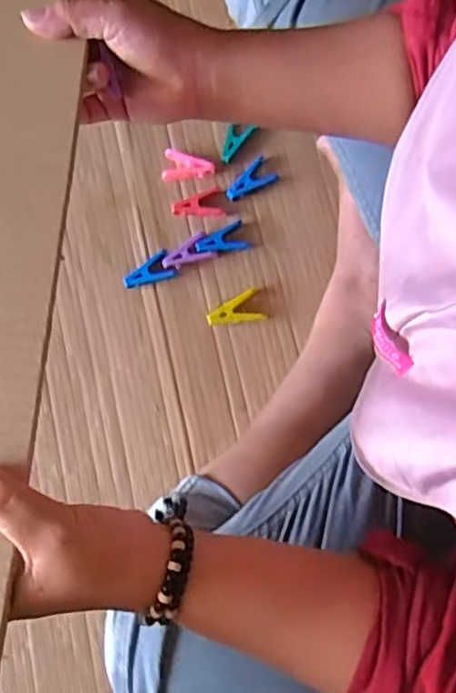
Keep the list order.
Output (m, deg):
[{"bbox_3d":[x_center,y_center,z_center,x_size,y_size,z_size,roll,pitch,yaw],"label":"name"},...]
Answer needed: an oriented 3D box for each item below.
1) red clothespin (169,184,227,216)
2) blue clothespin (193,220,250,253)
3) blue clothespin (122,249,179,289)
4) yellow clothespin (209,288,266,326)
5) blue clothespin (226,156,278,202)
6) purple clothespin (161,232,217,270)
[{"bbox_3d":[-0.032,-0.149,0.673,0.054,0.010,0.035,-16,77,-3],"label":"red clothespin"},{"bbox_3d":[-0.007,-0.108,0.665,0.052,0.009,0.031,-18,78,-3],"label":"blue clothespin"},{"bbox_3d":[-0.081,-0.074,0.654,0.054,0.008,0.027,-26,94,2],"label":"blue clothespin"},{"bbox_3d":[0.008,-0.034,0.648,0.056,0.012,0.033,-22,78,-4],"label":"yellow clothespin"},{"bbox_3d":[0.023,-0.172,0.676,0.055,0.012,0.030,-40,80,-8],"label":"blue clothespin"},{"bbox_3d":[-0.041,-0.093,0.661,0.054,0.013,0.030,-32,79,-6],"label":"purple clothespin"}]

